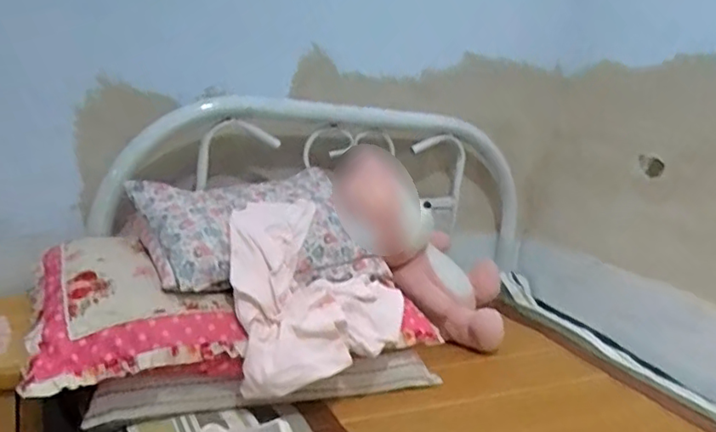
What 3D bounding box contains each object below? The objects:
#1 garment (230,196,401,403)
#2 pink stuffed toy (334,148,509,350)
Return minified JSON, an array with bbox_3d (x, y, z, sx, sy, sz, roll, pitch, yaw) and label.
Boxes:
[{"bbox_3d":[-0.070,0.141,1.133,0.340,0.253,0.294,4,13,-12],"label":"garment"},{"bbox_3d":[0.144,0.068,1.482,0.570,0.214,0.257,48,2,-16],"label":"pink stuffed toy"}]

